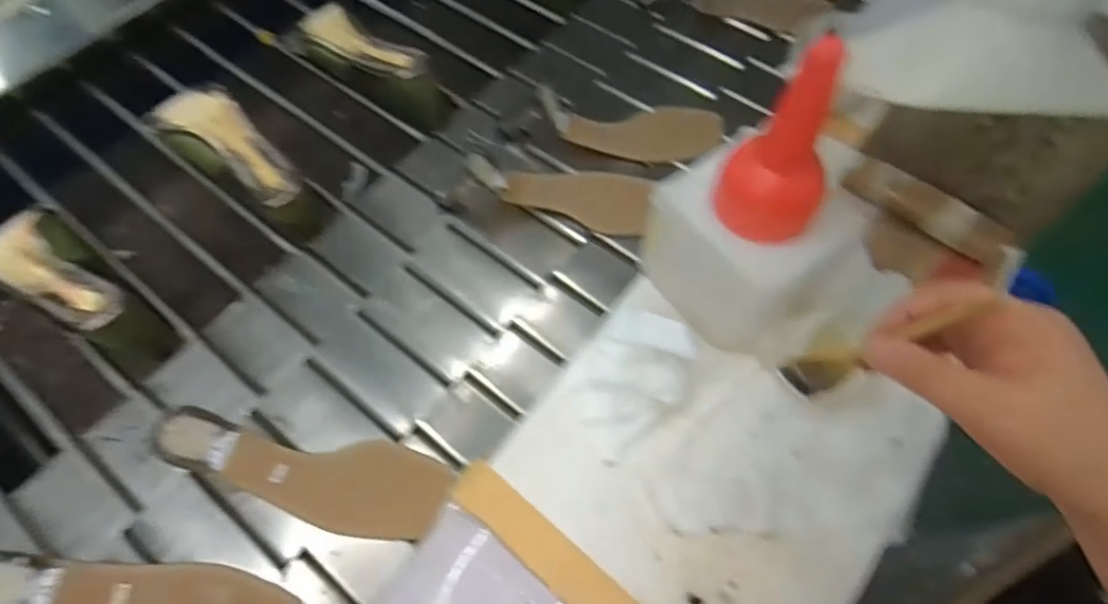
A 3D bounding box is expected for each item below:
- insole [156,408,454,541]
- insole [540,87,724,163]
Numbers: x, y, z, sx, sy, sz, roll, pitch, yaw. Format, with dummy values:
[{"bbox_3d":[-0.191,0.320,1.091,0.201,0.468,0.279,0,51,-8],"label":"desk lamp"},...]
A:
[{"bbox_3d":[-0.195,0.137,0.490,0.214,0.046,0.070,15,62,-5],"label":"insole"},{"bbox_3d":[0.085,-0.197,0.656,0.202,0.059,0.081,-7,59,2],"label":"insole"}]

